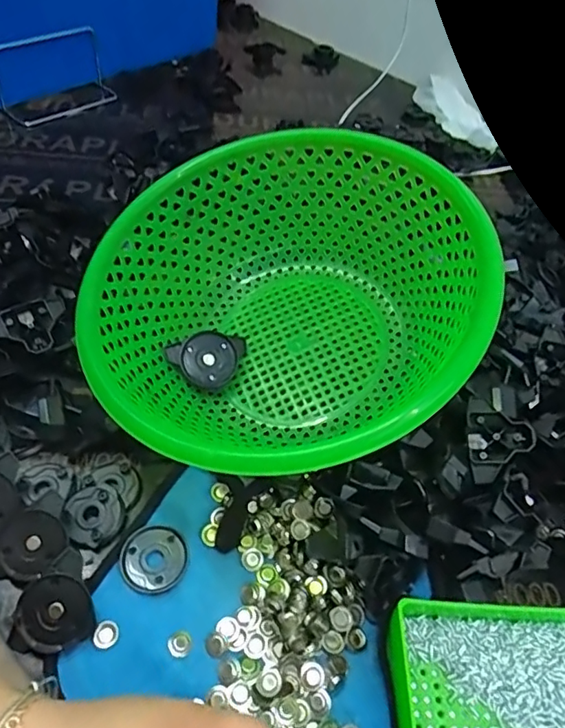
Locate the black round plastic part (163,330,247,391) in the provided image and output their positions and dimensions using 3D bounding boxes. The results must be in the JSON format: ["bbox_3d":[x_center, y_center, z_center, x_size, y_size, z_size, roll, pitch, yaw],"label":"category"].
[{"bbox_3d":[-0.055,-0.003,0.405,0.057,0.010,0.043,-24,91,-9],"label":"black round plastic part"}]

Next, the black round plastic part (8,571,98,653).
[{"bbox_3d":[-0.137,0.147,0.313,0.046,0.014,0.041,-8,81,-14],"label":"black round plastic part"}]

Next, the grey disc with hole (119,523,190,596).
[{"bbox_3d":[-0.084,0.128,0.348,0.043,0.006,0.042,4,52,-5],"label":"grey disc with hole"}]

